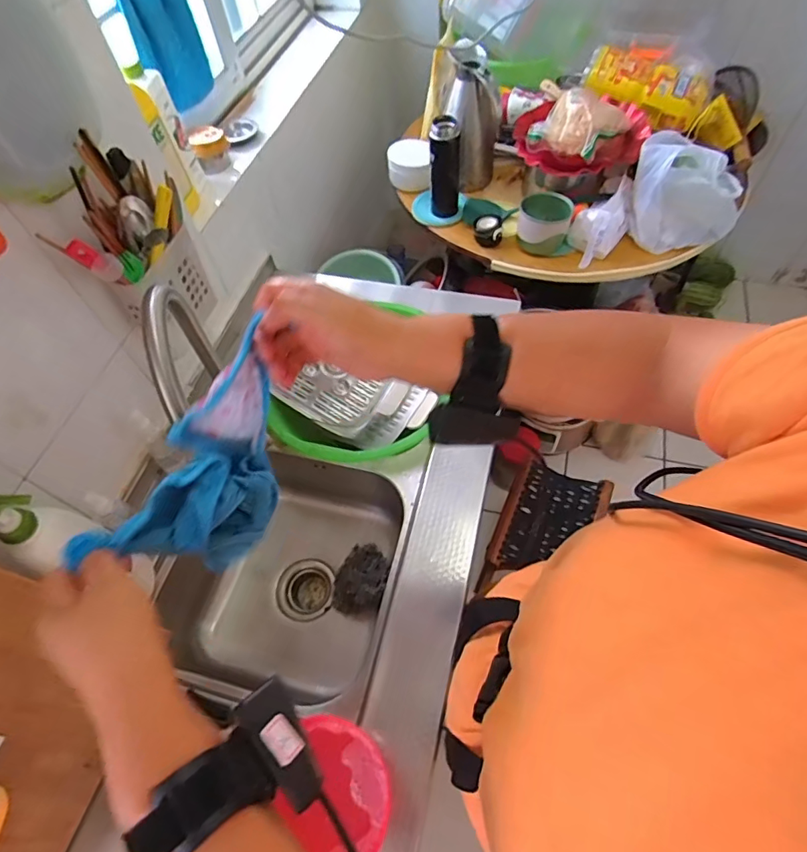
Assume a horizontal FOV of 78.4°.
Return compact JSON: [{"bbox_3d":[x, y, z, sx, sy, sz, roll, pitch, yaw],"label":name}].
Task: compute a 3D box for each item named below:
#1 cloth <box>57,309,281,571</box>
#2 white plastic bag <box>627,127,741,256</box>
[{"bbox_3d":[-0.156,0.038,0.425,0.040,0.128,0.201,11,64,37],"label":"cloth"},{"bbox_3d":[0.527,-0.441,0.928,0.180,0.159,0.124,-11,58,-2],"label":"white plastic bag"}]

